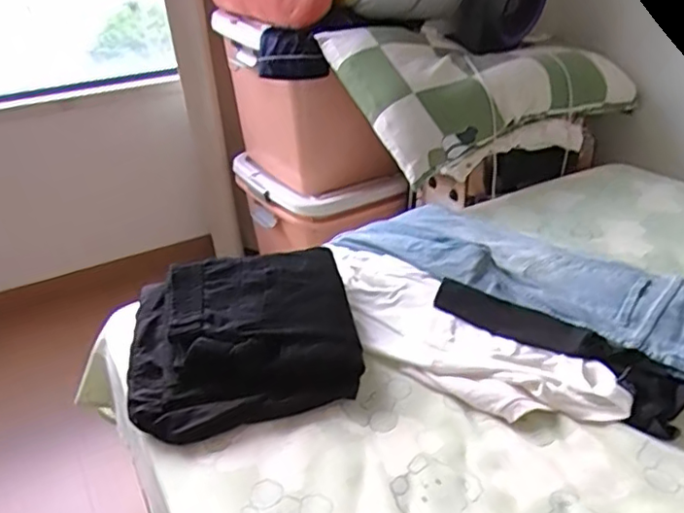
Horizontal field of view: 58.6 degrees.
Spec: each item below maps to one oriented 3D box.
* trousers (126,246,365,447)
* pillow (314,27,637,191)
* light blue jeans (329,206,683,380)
[{"bbox_3d":[-0.136,0.103,0.834,0.294,0.088,0.292,-8,30,-10],"label":"trousers"},{"bbox_3d":[0.326,-0.438,1.441,0.643,0.140,0.446,-20,62,-20],"label":"pillow"},{"bbox_3d":[0.285,0.015,0.993,0.245,0.065,0.605,-26,37,-35],"label":"light blue jeans"}]

